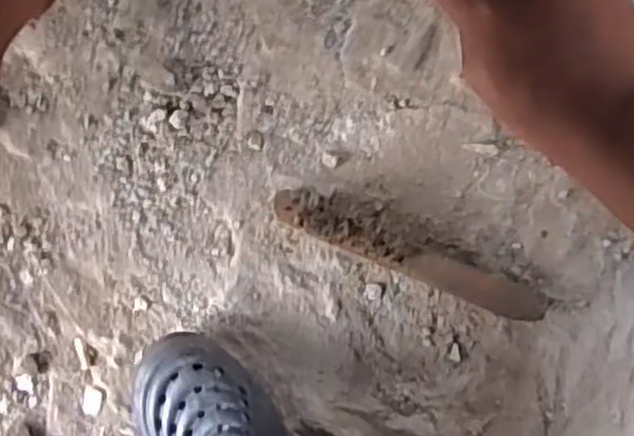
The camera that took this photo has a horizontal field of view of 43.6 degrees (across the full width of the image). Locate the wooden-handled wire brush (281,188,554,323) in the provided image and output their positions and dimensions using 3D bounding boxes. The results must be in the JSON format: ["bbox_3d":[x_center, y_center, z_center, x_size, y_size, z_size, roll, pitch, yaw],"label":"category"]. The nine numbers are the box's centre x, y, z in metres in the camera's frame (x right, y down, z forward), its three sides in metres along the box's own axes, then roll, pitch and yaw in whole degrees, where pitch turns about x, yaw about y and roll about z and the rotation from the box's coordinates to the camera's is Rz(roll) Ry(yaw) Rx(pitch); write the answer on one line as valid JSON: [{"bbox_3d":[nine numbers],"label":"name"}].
[{"bbox_3d":[0.076,0.033,0.662,0.237,0.042,0.028,23,95,6],"label":"wooden-handled wire brush"}]

